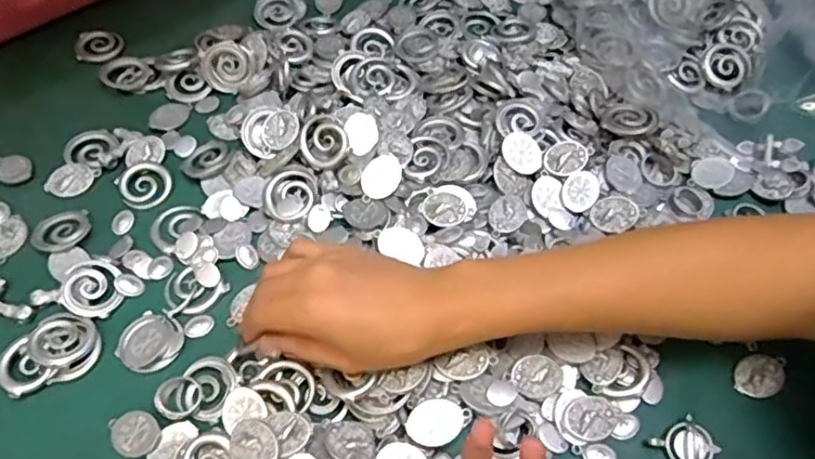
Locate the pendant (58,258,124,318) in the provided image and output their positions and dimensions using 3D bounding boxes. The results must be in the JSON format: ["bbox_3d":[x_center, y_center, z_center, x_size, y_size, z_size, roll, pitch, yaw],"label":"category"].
[{"bbox_3d":[-0.208,0.039,0.424,0.037,0.004,0.039,11,57,-18],"label":"pendant"}]

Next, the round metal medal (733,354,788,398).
[{"bbox_3d":[0.217,0.089,0.393,0.026,0.004,0.029,20,59,11],"label":"round metal medal"}]

